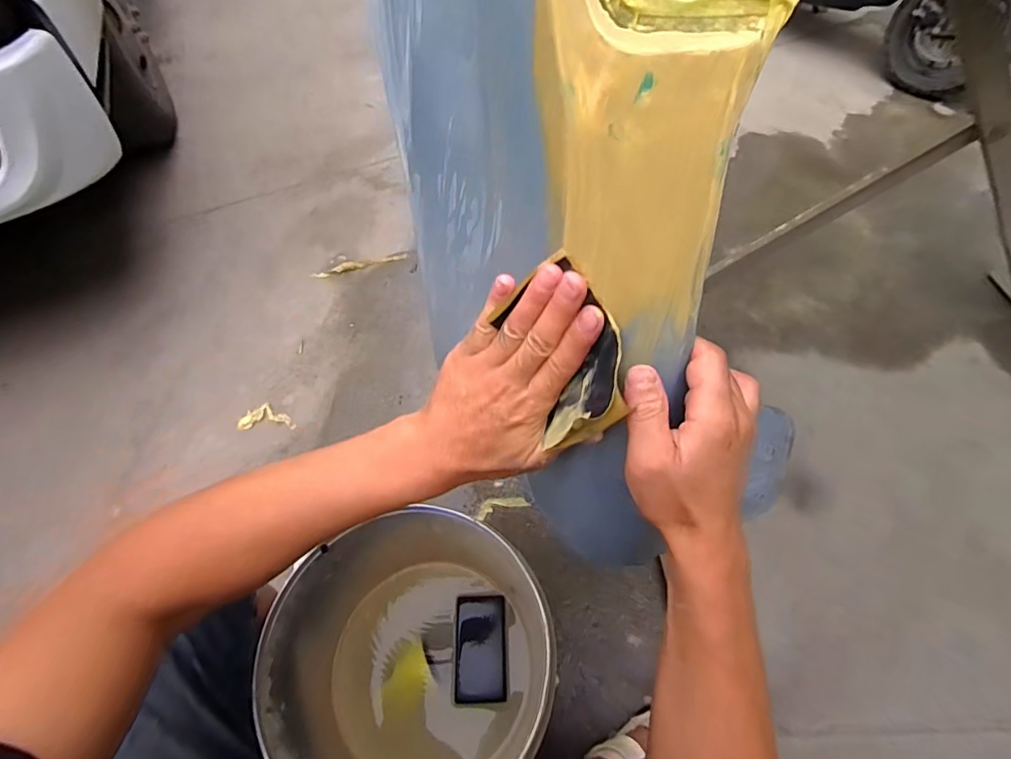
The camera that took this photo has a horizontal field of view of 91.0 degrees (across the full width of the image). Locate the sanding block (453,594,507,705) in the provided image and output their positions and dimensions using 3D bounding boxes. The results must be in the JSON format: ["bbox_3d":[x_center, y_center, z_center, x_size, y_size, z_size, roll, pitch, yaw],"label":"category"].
[{"bbox_3d":[-0.035,0.376,0.699,0.072,0.010,0.133,-1,58,0],"label":"sanding block"}]

